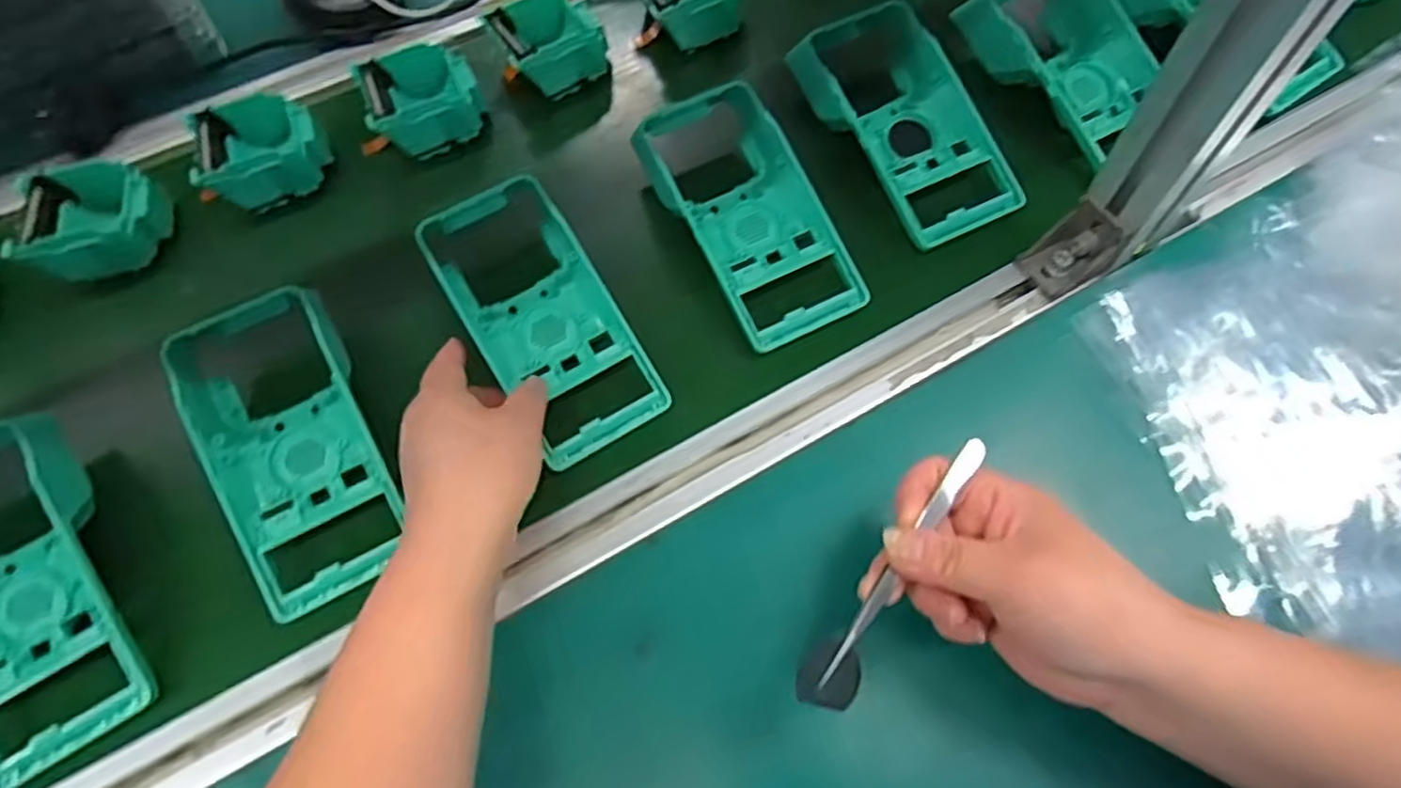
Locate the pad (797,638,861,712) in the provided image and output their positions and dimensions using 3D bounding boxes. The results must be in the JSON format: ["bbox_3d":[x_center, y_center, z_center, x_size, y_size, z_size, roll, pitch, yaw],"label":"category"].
[{"bbox_3d":[0.052,0.111,0.286,0.026,0.006,0.025,21,73,-21],"label":"pad"}]

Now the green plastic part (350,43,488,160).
[{"bbox_3d":[-0.204,-0.214,0.534,0.077,0.043,0.073,-26,63,-13],"label":"green plastic part"}]

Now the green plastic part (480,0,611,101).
[{"bbox_3d":[-0.114,-0.268,0.557,0.077,0.043,0.076,-25,63,-12],"label":"green plastic part"}]

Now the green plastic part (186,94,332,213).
[{"bbox_3d":[-0.311,-0.169,0.516,0.085,0.046,0.084,-28,64,-14],"label":"green plastic part"}]

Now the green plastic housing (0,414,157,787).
[{"bbox_3d":[-0.355,0.093,0.370,0.091,0.051,0.187,-30,64,-15],"label":"green plastic housing"}]

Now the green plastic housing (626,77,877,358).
[{"bbox_3d":[0.027,-0.115,0.457,0.090,0.053,0.169,-23,62,-11],"label":"green plastic housing"}]

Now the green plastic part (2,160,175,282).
[{"bbox_3d":[-0.405,-0.110,0.491,0.088,0.049,0.084,-24,63,-12],"label":"green plastic part"}]

